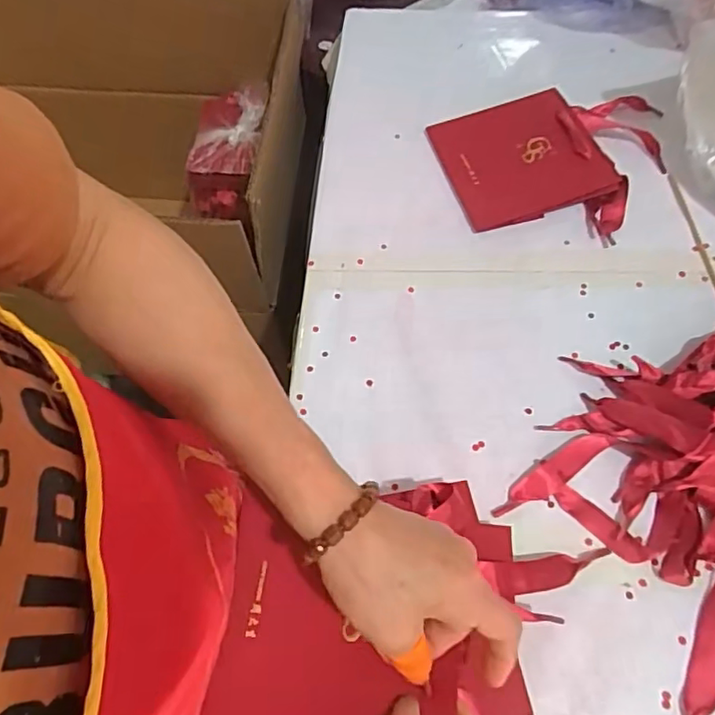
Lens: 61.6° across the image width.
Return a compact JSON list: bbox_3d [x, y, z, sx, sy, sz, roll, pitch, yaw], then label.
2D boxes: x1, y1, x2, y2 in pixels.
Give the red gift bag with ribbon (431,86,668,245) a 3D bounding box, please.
[{"bbox_3d":[0.195,-0.190,0.573,0.210,0.028,0.170,-15,61,-6],"label":"red gift bag with ribbon"}]

